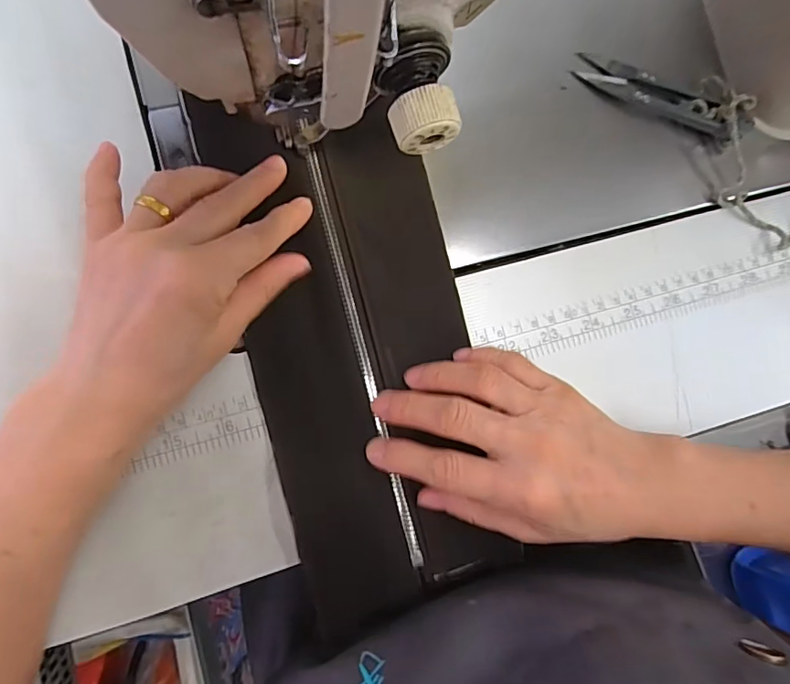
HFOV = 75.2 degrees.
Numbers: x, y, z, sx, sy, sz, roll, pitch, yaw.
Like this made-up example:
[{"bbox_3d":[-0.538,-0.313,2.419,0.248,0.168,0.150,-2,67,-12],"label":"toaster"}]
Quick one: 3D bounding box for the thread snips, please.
[{"bbox_3d":[0.152,-0.139,0.297,0.100,0.017,0.018,26,82,8],"label":"thread snips"}]

